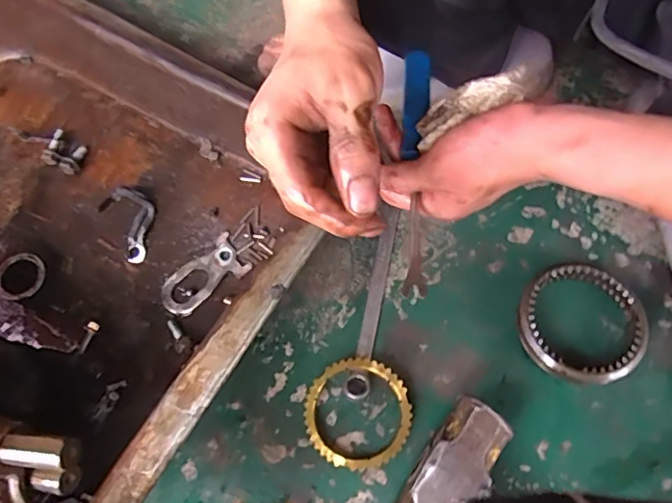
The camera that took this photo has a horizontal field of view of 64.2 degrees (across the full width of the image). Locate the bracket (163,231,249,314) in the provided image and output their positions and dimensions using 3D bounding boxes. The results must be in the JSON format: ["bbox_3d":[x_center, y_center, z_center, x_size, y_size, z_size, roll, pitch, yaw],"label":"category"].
[{"bbox_3d":[-0.110,0.020,0.439,0.072,0.010,0.038,-33,69,-12],"label":"bracket"}]

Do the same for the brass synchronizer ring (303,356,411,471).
[{"bbox_3d":[0.016,0.119,0.397,0.077,0.015,0.077,-1,66,1],"label":"brass synchronizer ring"}]

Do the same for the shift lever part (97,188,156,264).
[{"bbox_3d":[-0.175,-0.029,0.456,0.041,0.019,0.069,-33,69,-12],"label":"shift lever part"}]

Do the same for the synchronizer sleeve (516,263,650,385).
[{"bbox_3d":[0.189,0.054,0.416,0.091,0.024,0.095,-1,66,1],"label":"synchronizer sleeve"}]

